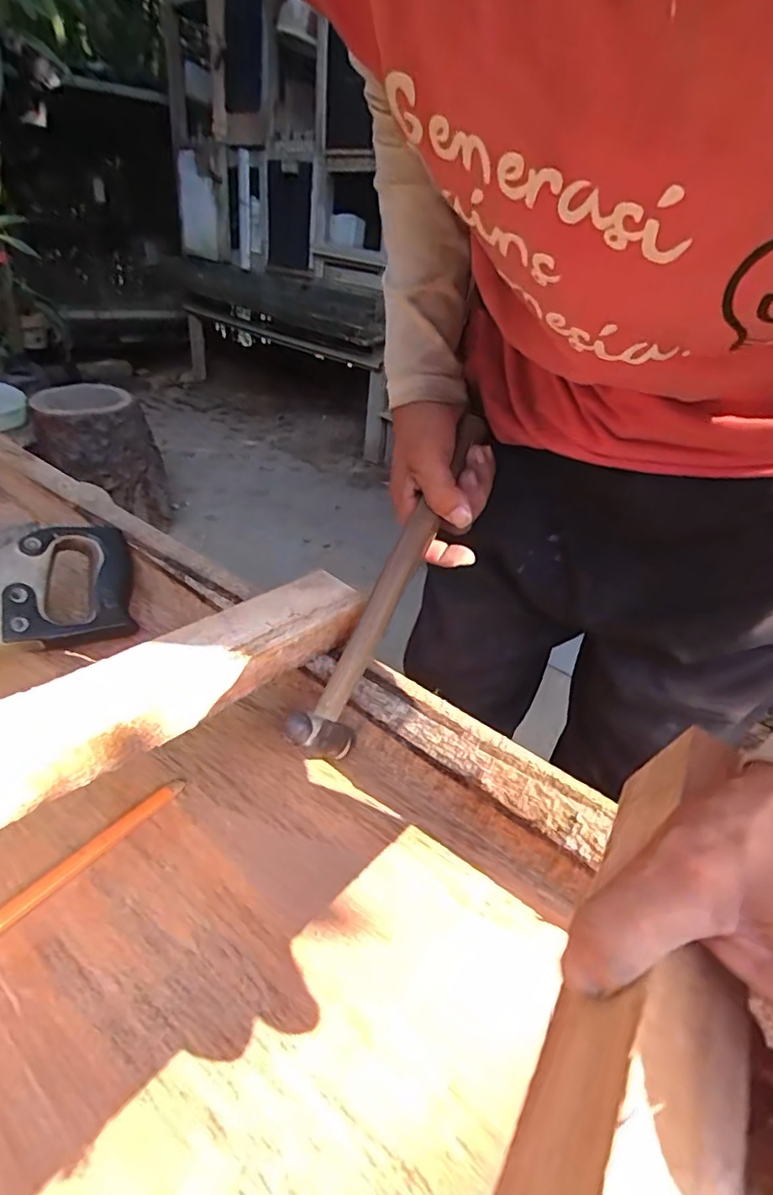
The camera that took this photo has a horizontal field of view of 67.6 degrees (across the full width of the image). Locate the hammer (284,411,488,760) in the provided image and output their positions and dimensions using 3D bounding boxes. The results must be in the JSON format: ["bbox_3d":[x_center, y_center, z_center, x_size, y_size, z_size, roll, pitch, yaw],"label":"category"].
[{"bbox_3d":[0.012,-0.018,0.440,0.021,0.074,0.293,21,76,22],"label":"hammer"}]

